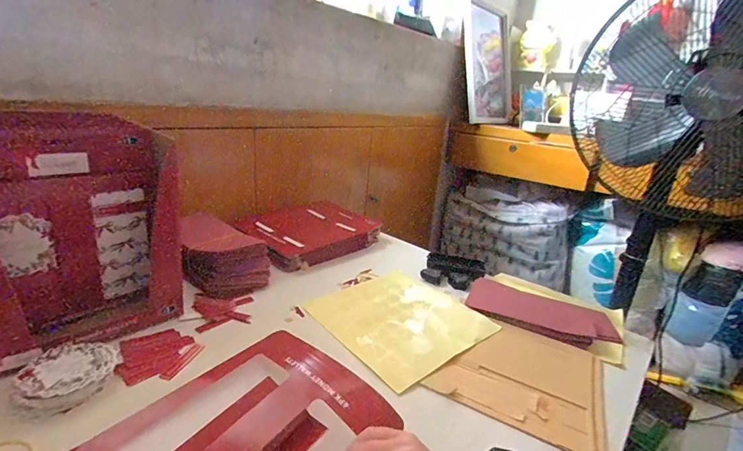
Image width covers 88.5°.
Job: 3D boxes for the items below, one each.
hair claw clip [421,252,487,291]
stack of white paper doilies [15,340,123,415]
[{"bbox_3d":[0.158,0.084,0.726,0.108,0.032,0.085,11,20,18],"label":"hair claw clip"},{"bbox_3d":[-0.308,0.153,0.392,0.071,0.027,0.085,6,19,4],"label":"stack of white paper doilies"}]

